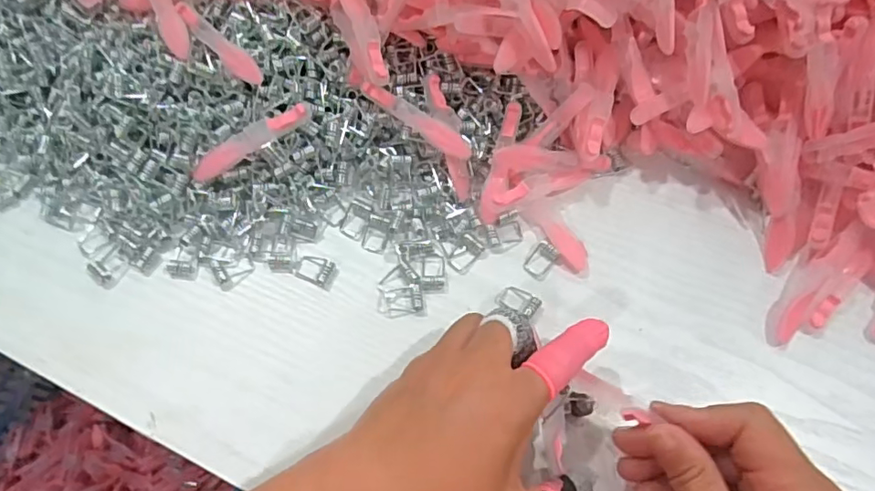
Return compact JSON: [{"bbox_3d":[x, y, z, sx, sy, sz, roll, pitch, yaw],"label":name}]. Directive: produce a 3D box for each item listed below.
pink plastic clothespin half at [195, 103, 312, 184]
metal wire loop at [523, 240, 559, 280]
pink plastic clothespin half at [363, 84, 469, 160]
[{"bbox_3d":[-0.112,-0.063,0.333,0.078,0.014,0.016,-28,68,9],"label":"pink plastic clothespin half"},{"bbox_3d":[0.062,0.008,0.335,0.015,0.006,0.021,36,71,14],"label":"metal wire loop"},{"bbox_3d":[-0.013,-0.078,0.341,0.077,0.009,0.012,34,70,13],"label":"pink plastic clothespin half"}]

